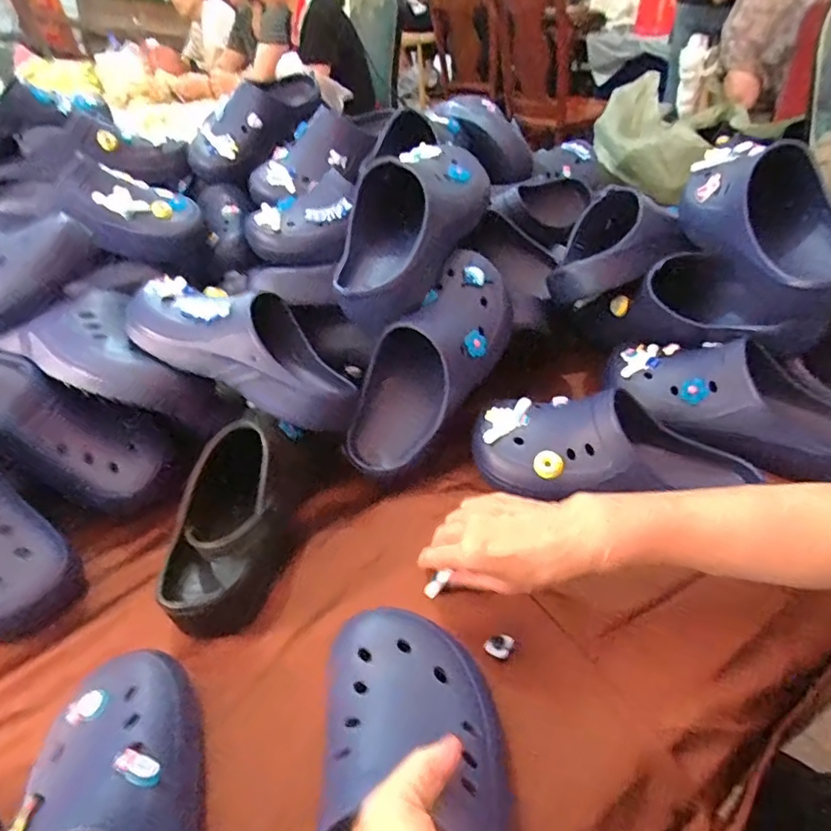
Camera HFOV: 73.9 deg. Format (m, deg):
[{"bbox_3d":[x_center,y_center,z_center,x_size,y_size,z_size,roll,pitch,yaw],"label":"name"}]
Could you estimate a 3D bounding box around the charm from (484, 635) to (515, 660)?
[{"bbox_3d":[0.063,0.173,0.416,0.019,0.009,0.018,-3,40,2],"label":"charm"}]

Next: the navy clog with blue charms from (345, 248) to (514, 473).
[{"bbox_3d":[0.014,-0.056,0.560,0.103,0.098,0.246,34,89,37],"label":"navy clog with blue charms"}]

